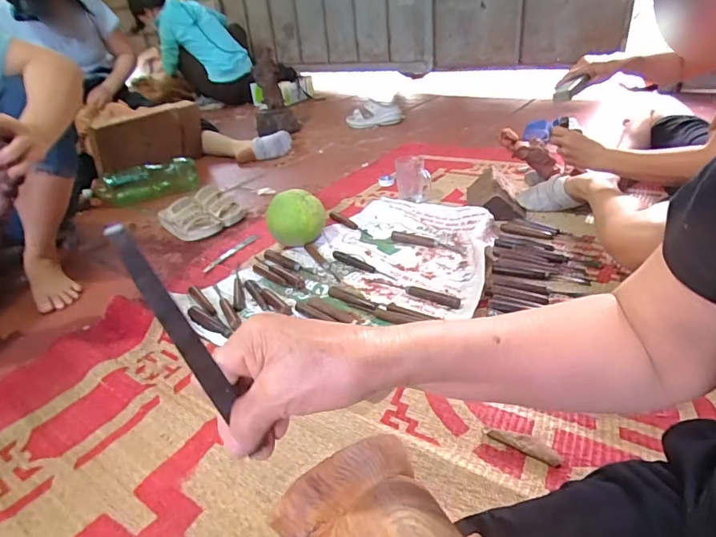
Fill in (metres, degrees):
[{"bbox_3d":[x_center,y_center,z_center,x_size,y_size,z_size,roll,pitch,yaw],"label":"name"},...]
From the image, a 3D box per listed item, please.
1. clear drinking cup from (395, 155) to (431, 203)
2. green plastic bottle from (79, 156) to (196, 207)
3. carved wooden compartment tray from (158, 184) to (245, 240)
[{"bbox_3d":[0.155,-0.249,1.265,0.099,0.105,0.092,0,32,7],"label":"clear drinking cup"},{"bbox_3d":[-0.664,-0.275,1.407,0.314,0.098,0.089,-17,34,-20],"label":"green plastic bottle"},{"bbox_3d":[-0.398,-0.144,1.159,0.176,0.077,0.144,-26,38,-32],"label":"carved wooden compartment tray"}]

